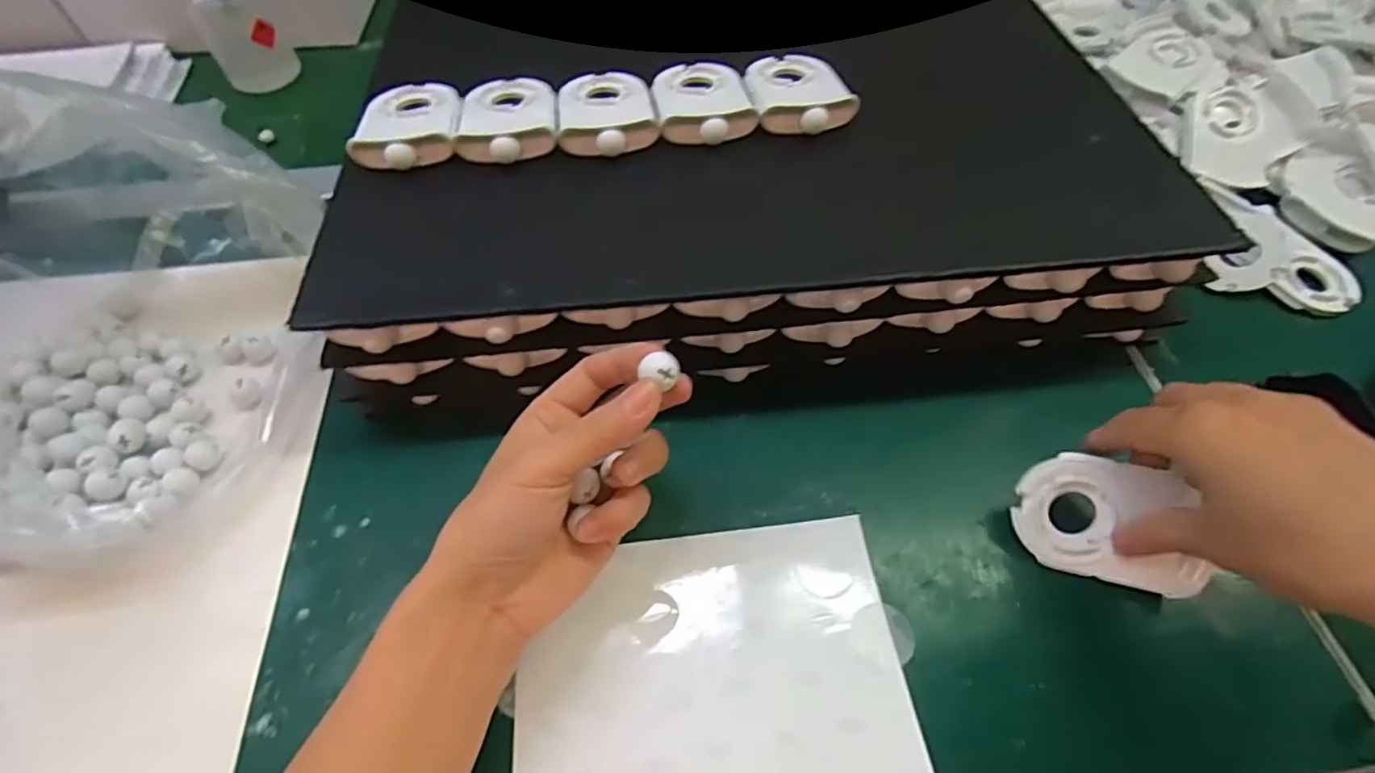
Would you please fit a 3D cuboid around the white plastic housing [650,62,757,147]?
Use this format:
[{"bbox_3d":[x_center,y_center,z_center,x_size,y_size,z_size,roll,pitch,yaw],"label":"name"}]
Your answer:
[{"bbox_3d":[0.009,-0.183,0.398,0.056,0.015,0.086,-7,55,-4],"label":"white plastic housing"}]

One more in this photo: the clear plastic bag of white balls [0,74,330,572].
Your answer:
[{"bbox_3d":[-0.320,-0.059,0.340,0.181,0.153,0.270,-4,53,-2],"label":"clear plastic bag of white balls"}]

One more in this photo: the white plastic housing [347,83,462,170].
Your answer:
[{"bbox_3d":[-0.168,-0.163,0.384,0.059,0.018,0.083,-9,55,-5],"label":"white plastic housing"}]

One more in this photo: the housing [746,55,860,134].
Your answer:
[{"bbox_3d":[0.070,-0.188,0.402,0.059,0.021,0.082,-4,55,-2],"label":"housing"}]

